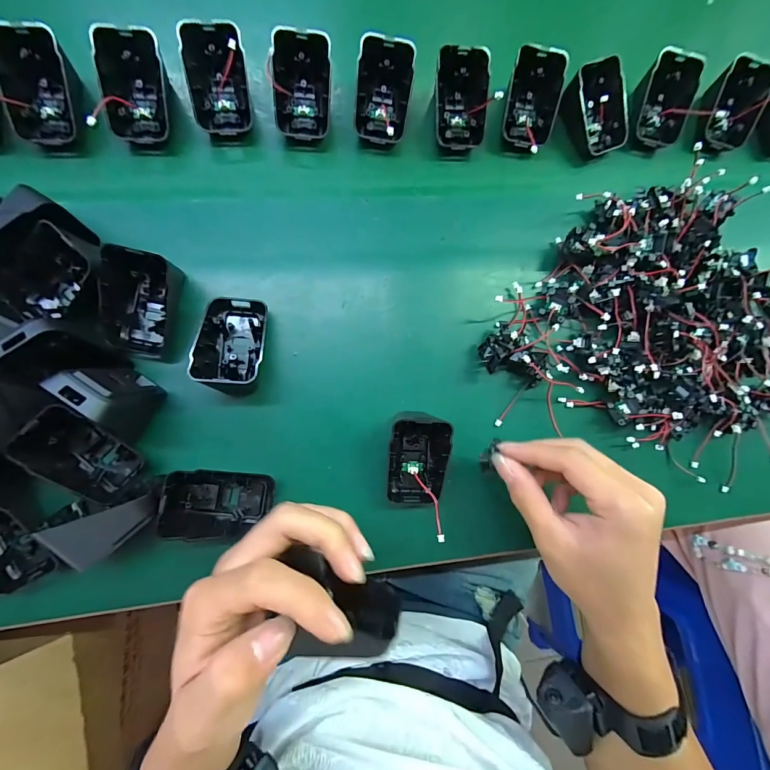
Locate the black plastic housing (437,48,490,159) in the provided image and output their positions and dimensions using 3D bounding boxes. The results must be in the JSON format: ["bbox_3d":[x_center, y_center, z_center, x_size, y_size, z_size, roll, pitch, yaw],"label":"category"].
[{"bbox_3d":[0.061,-0.234,0.310,0.044,0.037,0.067,-1,88,-8],"label":"black plastic housing"}]

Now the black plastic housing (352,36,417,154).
[{"bbox_3d":[-0.002,-0.236,0.303,0.044,0.037,0.066,4,88,-8],"label":"black plastic housing"}]

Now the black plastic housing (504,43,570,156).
[{"bbox_3d":[0.124,-0.241,0.319,0.046,0.036,0.068,10,87,-8],"label":"black plastic housing"}]

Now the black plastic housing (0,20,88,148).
[{"bbox_3d":[-0.248,-0.212,0.264,0.045,0.029,0.069,-3,89,-8],"label":"black plastic housing"}]

